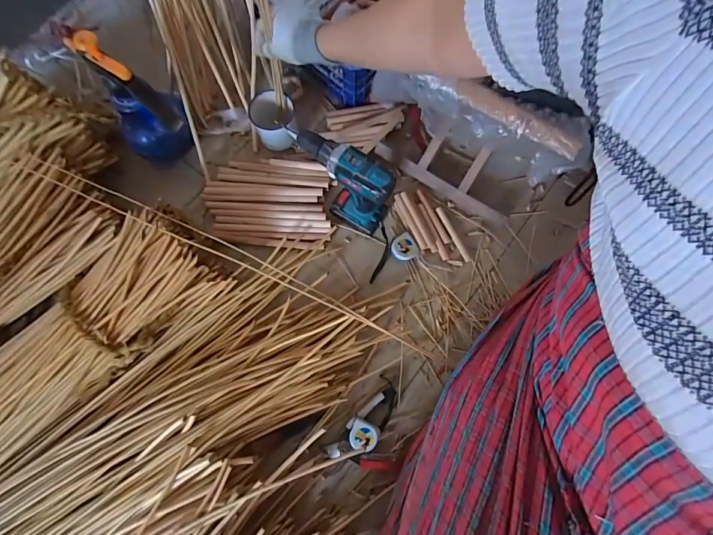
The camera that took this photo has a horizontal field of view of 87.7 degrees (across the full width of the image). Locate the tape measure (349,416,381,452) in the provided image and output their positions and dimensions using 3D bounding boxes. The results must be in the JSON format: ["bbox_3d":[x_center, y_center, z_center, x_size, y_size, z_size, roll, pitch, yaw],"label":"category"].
[{"bbox_3d":[0.014,0.311,0.689,0.053,0.033,0.050,0,74,-1],"label":"tape measure"}]

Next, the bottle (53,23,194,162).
[{"bbox_3d":[-0.399,-0.299,0.673,0.127,0.248,0.106,-22,76,-7],"label":"bottle"}]

